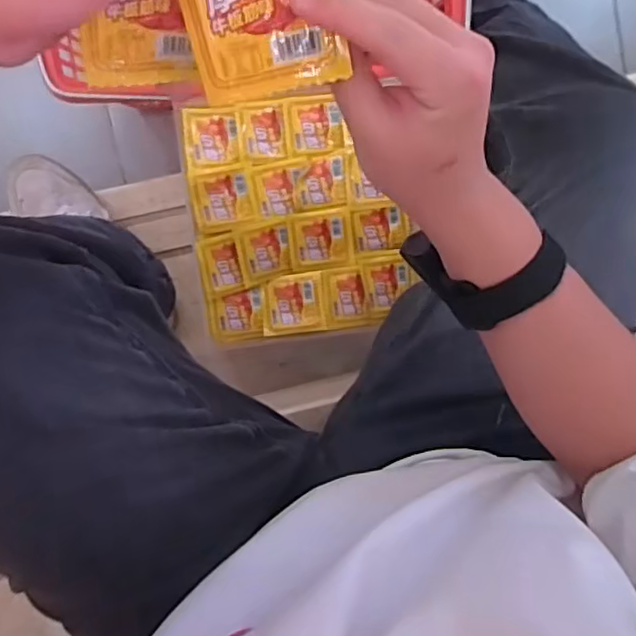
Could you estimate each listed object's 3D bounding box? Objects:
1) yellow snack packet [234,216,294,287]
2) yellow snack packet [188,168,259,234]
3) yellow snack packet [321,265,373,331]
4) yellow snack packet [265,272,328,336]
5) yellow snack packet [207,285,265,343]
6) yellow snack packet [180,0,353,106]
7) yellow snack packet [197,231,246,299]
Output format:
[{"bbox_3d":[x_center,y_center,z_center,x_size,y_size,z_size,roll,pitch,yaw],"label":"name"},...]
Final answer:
[{"bbox_3d":[-0.058,-0.072,0.679,0.058,0.008,0.067,-18,124,-12],"label":"yellow snack packet"},{"bbox_3d":[-0.101,-0.127,0.661,0.065,0.017,0.061,-13,98,-4],"label":"yellow snack packet"},{"bbox_3d":[0.031,-0.023,0.696,0.049,0.004,0.067,-8,98,-4],"label":"yellow snack packet"},{"bbox_3d":[-0.027,-0.015,0.697,0.069,0.008,0.066,-6,98,-5],"label":"yellow snack packet"},{"bbox_3d":[-0.090,-0.003,0.697,0.064,0.011,0.057,-8,98,-5],"label":"yellow snack packet"},{"bbox_3d":[-0.024,-0.133,0.265,0.066,0.004,0.071,-10,125,4],"label":"yellow snack packet"},{"bbox_3d":[-0.106,-0.056,0.675,0.043,0.008,0.067,-15,115,-8],"label":"yellow snack packet"}]

